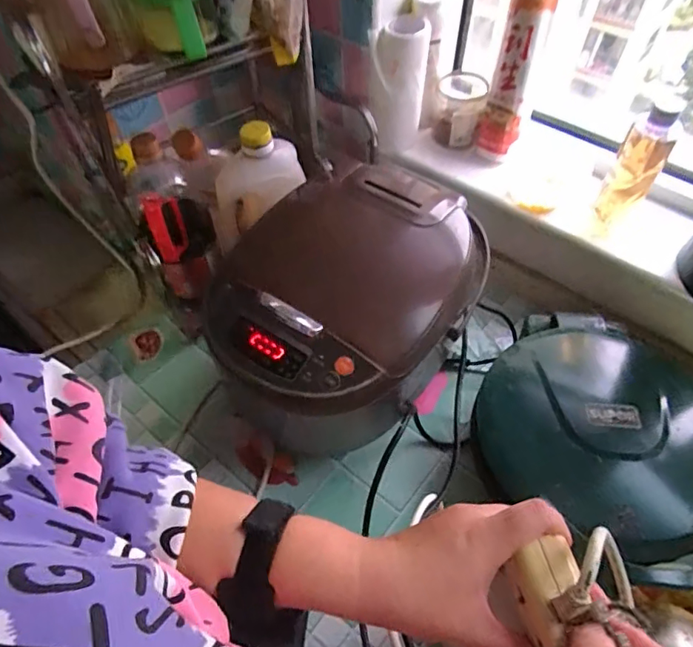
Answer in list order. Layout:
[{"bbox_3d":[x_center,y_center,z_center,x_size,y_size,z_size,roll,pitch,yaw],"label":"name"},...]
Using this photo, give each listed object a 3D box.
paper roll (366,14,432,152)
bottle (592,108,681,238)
[{"bbox_3d":[0.079,-0.360,0.790,0.084,0.186,0.082,4,55,5],"label":"paper roll"},{"bbox_3d":[0.367,-0.193,0.652,0.056,0.173,0.055,35,63,24],"label":"bottle"}]

